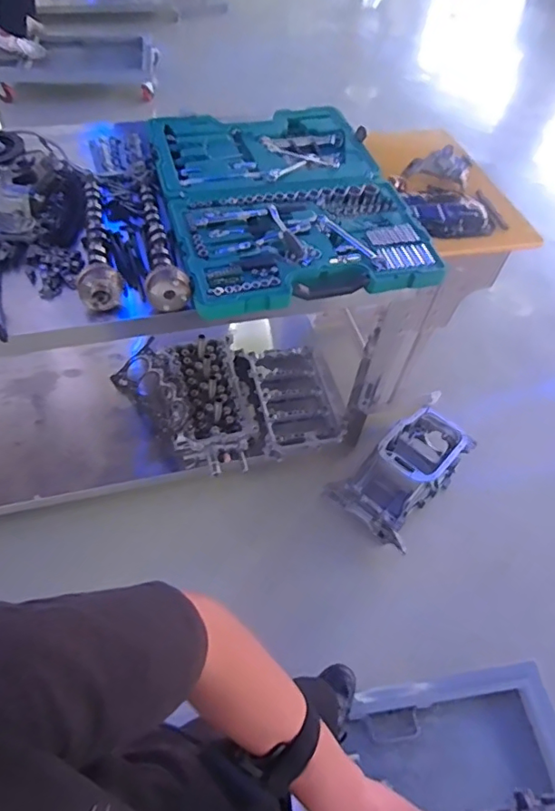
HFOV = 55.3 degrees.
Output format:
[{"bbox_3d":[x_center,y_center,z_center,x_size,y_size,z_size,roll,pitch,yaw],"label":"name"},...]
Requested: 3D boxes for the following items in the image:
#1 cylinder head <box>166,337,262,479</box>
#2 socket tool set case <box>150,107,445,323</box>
[{"bbox_3d":[-0.192,-0.016,1.656,0.256,0.125,0.413,-7,55,-9],"label":"cylinder head"},{"bbox_3d":[0.003,-0.523,1.295,0.564,0.051,0.743,-9,54,-9],"label":"socket tool set case"}]

